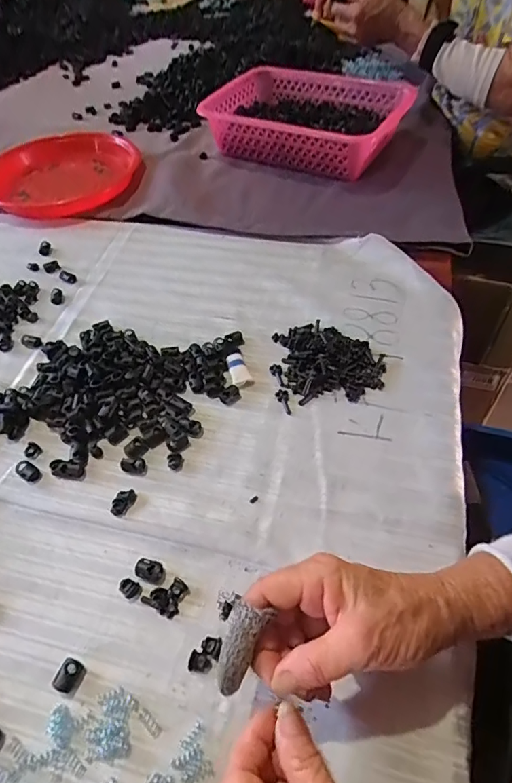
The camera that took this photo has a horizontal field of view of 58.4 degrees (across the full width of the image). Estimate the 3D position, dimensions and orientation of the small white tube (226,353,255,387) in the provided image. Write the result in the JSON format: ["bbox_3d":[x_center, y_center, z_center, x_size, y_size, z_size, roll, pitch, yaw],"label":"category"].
[{"bbox_3d":[-0.017,-0.022,0.460,0.020,0.010,0.038,-15,54,-8],"label":"small white tube"}]

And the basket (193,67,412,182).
[{"bbox_3d":[0.071,-0.385,0.654,0.281,0.094,0.133,29,60,22],"label":"basket"}]

